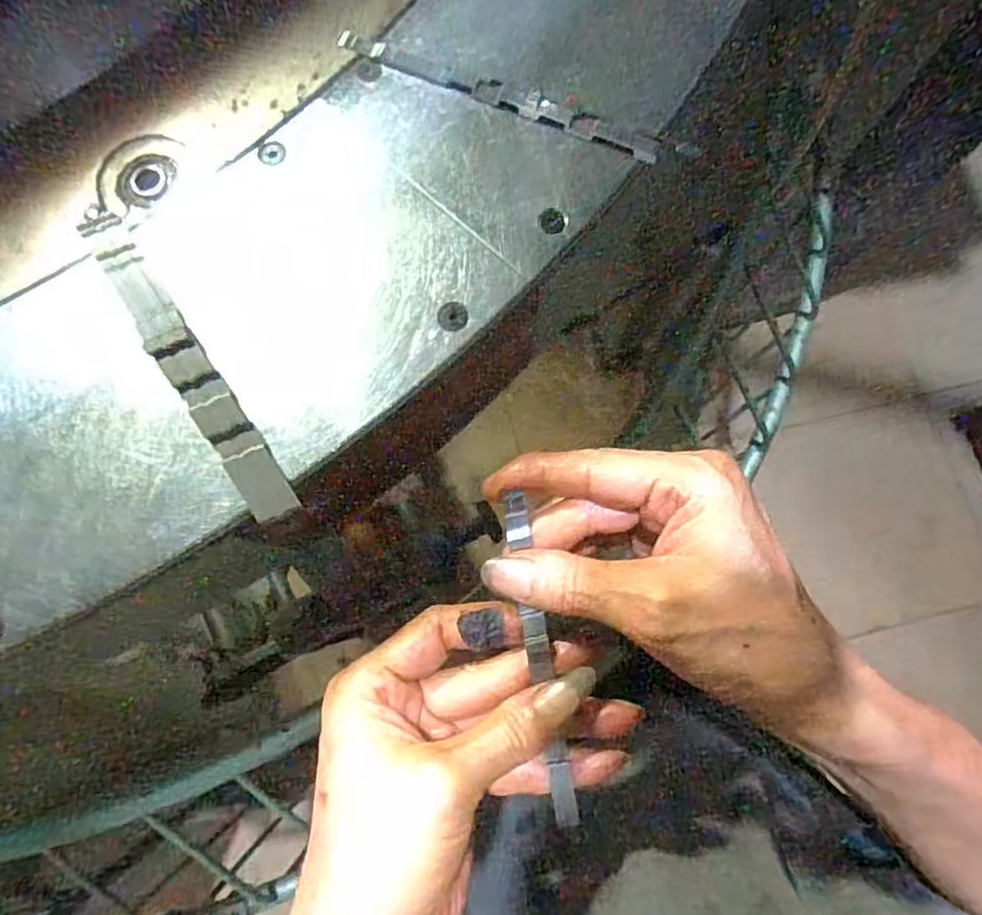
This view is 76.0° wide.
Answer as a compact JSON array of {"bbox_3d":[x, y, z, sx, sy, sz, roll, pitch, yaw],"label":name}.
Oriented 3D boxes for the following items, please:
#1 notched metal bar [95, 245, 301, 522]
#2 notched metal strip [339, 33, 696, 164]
[{"bbox_3d":[-0.108,-0.030,0.226,0.015,0.006,0.122,-34,81,-7],"label":"notched metal bar"},{"bbox_3d":[0.008,-0.145,0.254,0.148,0.004,0.013,21,79,4],"label":"notched metal strip"}]

